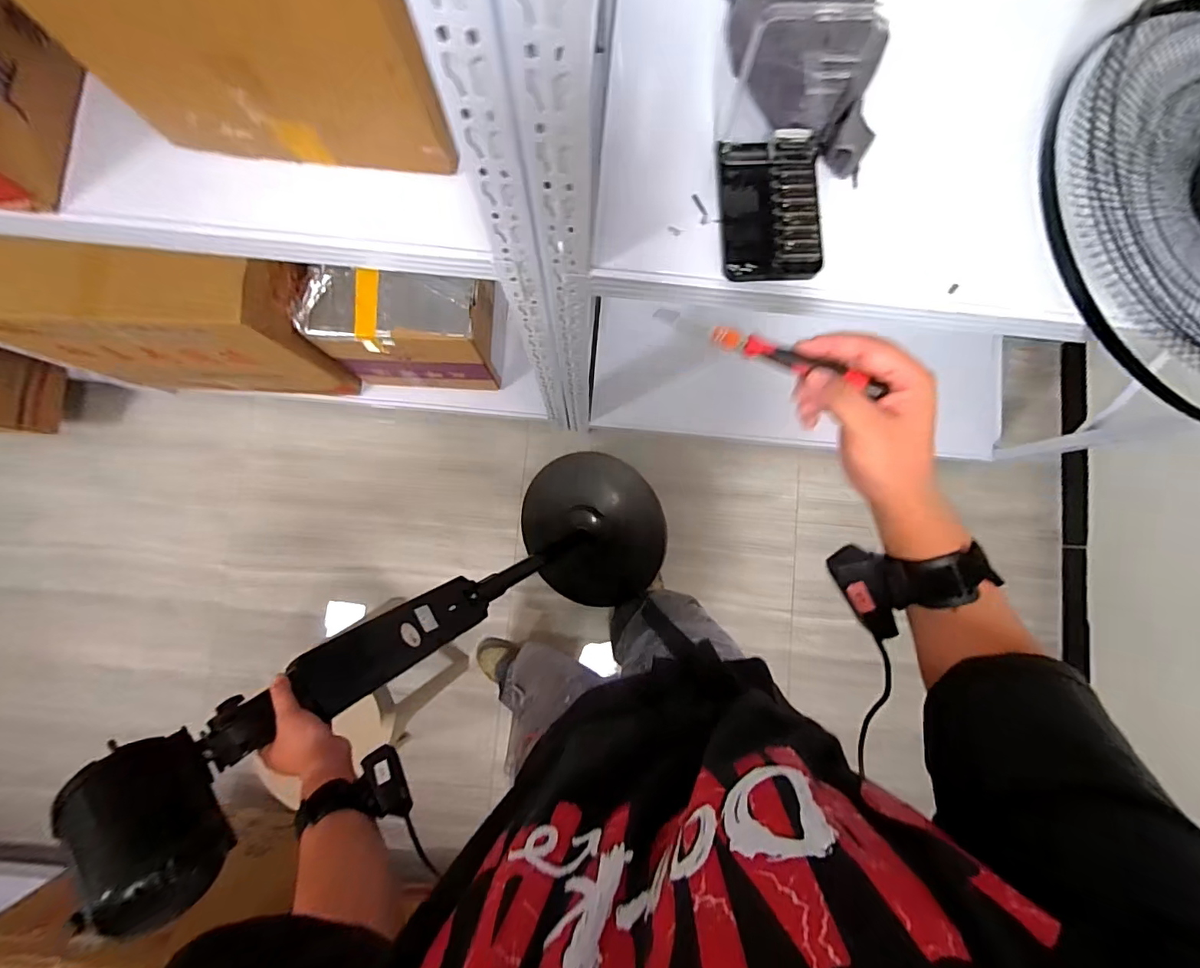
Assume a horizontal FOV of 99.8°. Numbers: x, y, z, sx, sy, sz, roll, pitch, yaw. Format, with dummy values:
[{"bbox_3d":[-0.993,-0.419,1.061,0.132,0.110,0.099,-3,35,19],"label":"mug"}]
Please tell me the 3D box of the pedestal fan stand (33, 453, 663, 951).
[{"bbox_3d":[-0.220,0.231,0.892,0.379,1.026,0.296,49,121,6],"label":"pedestal fan stand"}]

